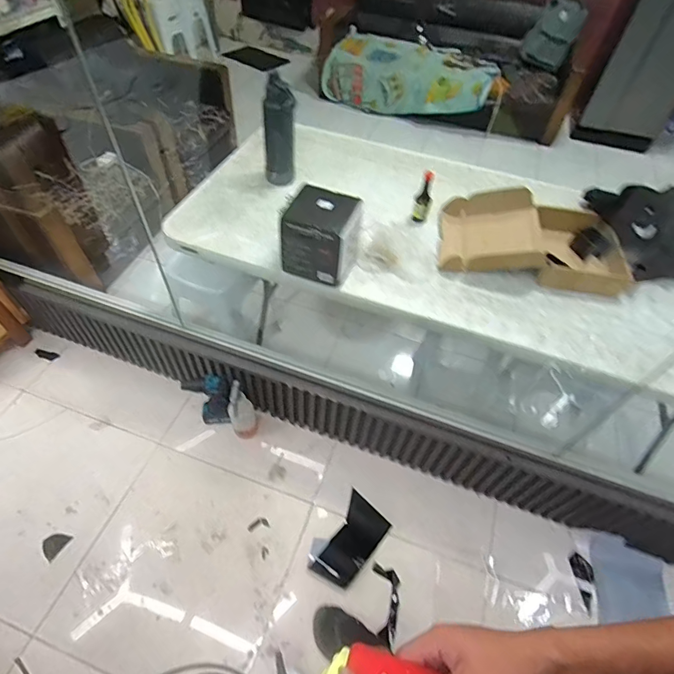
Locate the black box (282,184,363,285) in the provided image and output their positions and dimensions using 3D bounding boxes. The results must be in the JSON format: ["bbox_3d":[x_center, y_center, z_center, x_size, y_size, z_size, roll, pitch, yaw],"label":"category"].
[{"bbox_3d":[-0.032,-0.255,1.033,0.160,0.176,0.159,14,53,6],"label":"black box"}]

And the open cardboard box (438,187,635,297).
[{"bbox_3d":[0.549,-0.276,1.147,0.485,0.085,0.299,11,53,4],"label":"open cardboard box"}]

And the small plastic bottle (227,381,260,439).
[{"bbox_3d":[-0.331,0.261,1.436,0.092,0.288,0.094,-15,56,-16],"label":"small plastic bottle"}]

